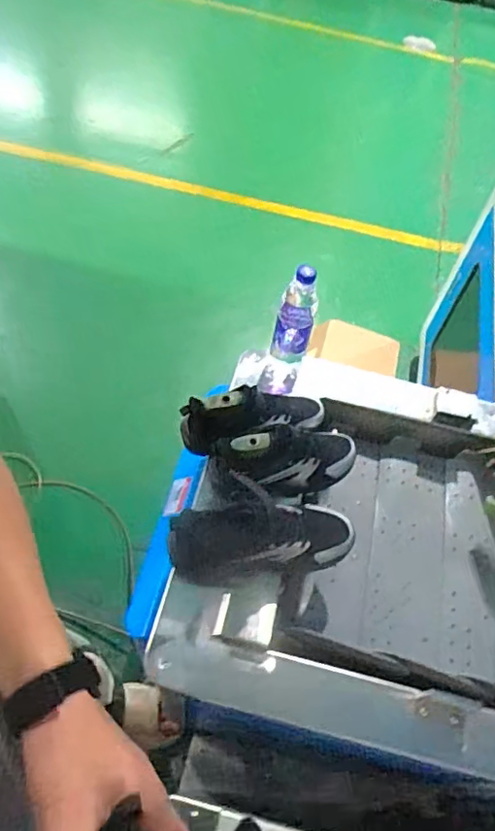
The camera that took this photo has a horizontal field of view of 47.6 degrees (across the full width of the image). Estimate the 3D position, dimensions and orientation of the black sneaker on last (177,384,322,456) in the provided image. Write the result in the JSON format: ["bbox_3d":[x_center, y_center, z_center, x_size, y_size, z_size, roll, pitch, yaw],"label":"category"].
[{"bbox_3d":[0.013,0.007,0.937,0.239,0.127,0.090,-18,61,-15],"label":"black sneaker on last"}]

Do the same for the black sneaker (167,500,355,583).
[{"bbox_3d":[0.022,0.187,0.837,0.273,0.137,0.085,-4,58,-7],"label":"black sneaker"}]

